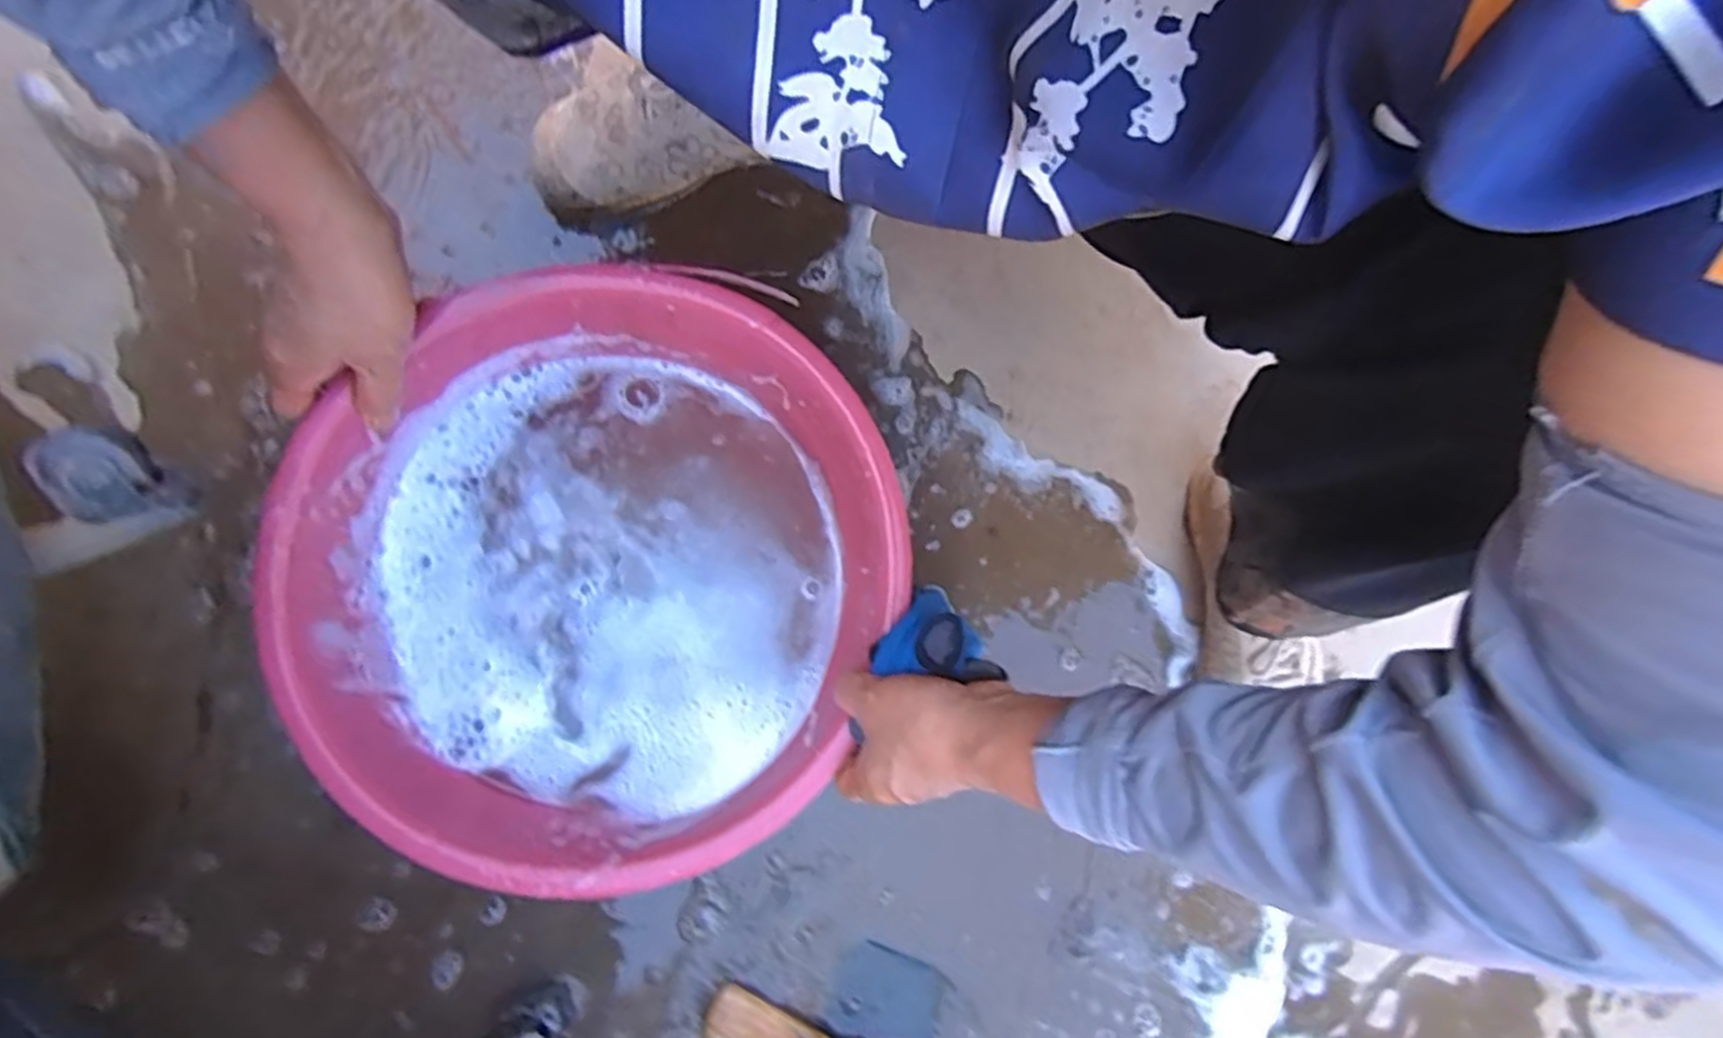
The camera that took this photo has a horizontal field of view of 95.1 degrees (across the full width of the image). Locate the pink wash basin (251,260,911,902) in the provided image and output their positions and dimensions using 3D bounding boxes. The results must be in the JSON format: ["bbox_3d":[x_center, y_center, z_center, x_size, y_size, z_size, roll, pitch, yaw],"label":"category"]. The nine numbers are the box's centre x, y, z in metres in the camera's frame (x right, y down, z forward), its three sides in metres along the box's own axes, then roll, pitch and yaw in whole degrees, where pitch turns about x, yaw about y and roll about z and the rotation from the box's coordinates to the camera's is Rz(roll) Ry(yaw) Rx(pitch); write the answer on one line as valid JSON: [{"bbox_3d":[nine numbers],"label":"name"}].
[{"bbox_3d":[-0.144,0.033,0.470,0.314,0.116,0.330,0,78,0],"label":"pink wash basin"}]

